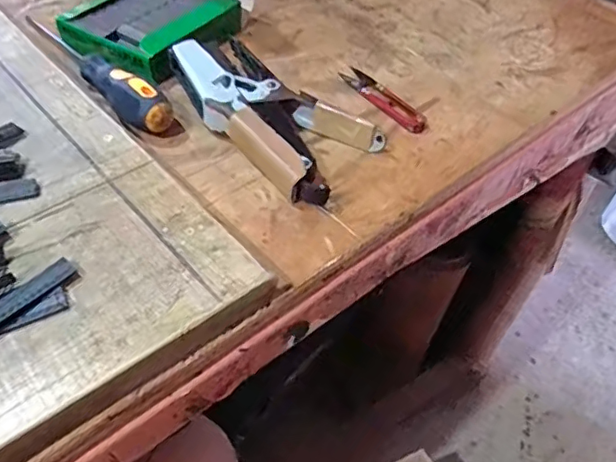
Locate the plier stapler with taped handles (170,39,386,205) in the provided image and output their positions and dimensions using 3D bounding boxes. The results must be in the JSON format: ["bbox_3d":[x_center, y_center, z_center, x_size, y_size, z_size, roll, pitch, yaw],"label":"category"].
[{"bbox_3d":[-0.039,-0.093,0.434,0.189,0.034,0.098,35,55,25],"label":"plier stapler with taped handles"}]

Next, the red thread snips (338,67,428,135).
[{"bbox_3d":[0.065,-0.115,0.479,0.023,0.008,0.098,-29,56,-26],"label":"red thread snips"}]

